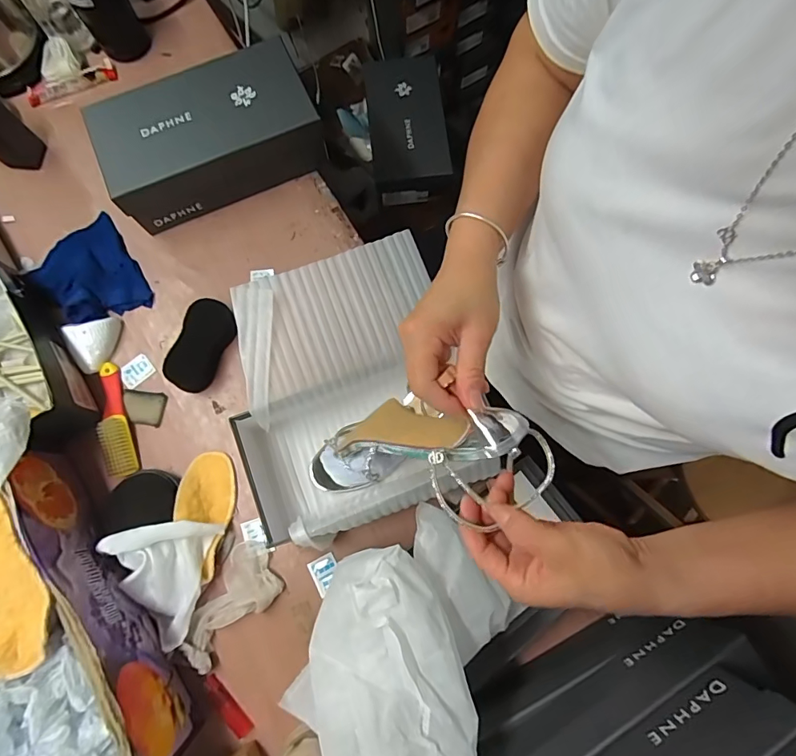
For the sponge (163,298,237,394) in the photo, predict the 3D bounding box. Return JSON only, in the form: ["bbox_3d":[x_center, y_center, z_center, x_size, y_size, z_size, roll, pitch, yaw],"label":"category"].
[{"bbox_3d":[-0.275,-0.045,0.626,0.060,0.037,0.127,23,78,5],"label":"sponge"}]

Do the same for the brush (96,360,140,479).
[{"bbox_3d":[-0.387,0.054,0.606,0.035,0.022,0.155,-19,78,-5],"label":"brush"}]

